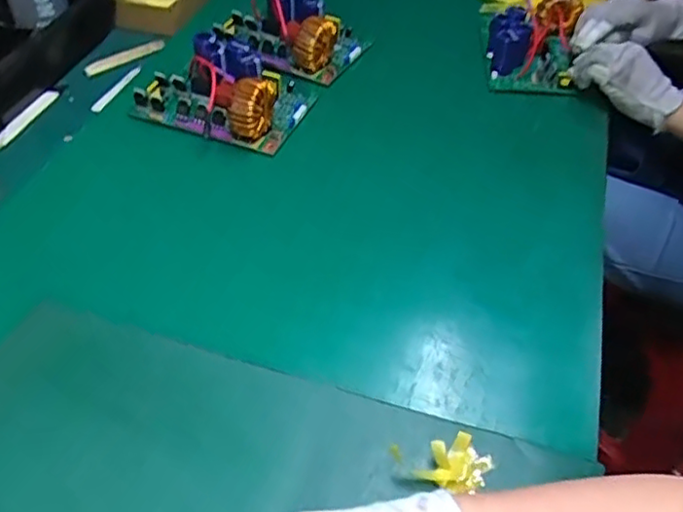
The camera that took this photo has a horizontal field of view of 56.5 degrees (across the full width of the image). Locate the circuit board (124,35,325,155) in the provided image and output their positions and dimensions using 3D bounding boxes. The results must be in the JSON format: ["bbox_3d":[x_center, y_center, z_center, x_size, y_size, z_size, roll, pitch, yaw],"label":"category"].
[{"bbox_3d":[-0.136,-0.207,0.760,0.188,0.061,0.153,16,48,14],"label":"circuit board"}]

